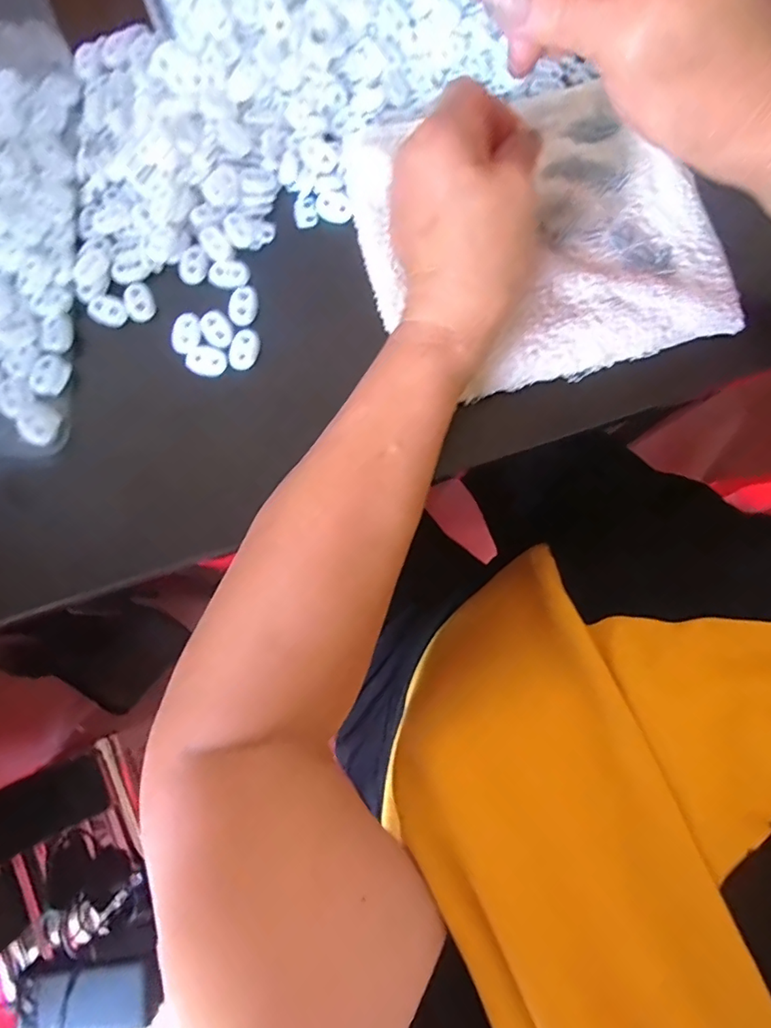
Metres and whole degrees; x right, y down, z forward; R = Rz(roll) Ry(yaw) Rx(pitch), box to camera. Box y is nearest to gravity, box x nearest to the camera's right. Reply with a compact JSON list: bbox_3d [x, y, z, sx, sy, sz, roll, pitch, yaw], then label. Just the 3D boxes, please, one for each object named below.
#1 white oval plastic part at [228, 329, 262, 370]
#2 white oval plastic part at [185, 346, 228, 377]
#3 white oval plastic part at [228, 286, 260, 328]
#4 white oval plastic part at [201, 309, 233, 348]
[{"bbox_3d":[-0.081,-0.095,0.299,0.017,0.004,0.024,7,80,1],"label":"white oval plastic part"},{"bbox_3d":[-0.103,-0.088,0.298,0.023,0.004,0.016,5,80,1],"label":"white oval plastic part"},{"bbox_3d":[-0.083,-0.122,0.302,0.017,0.004,0.026,2,80,0],"label":"white oval plastic part"},{"bbox_3d":[-0.097,-0.107,0.299,0.016,0.004,0.023,-32,81,-6],"label":"white oval plastic part"}]

